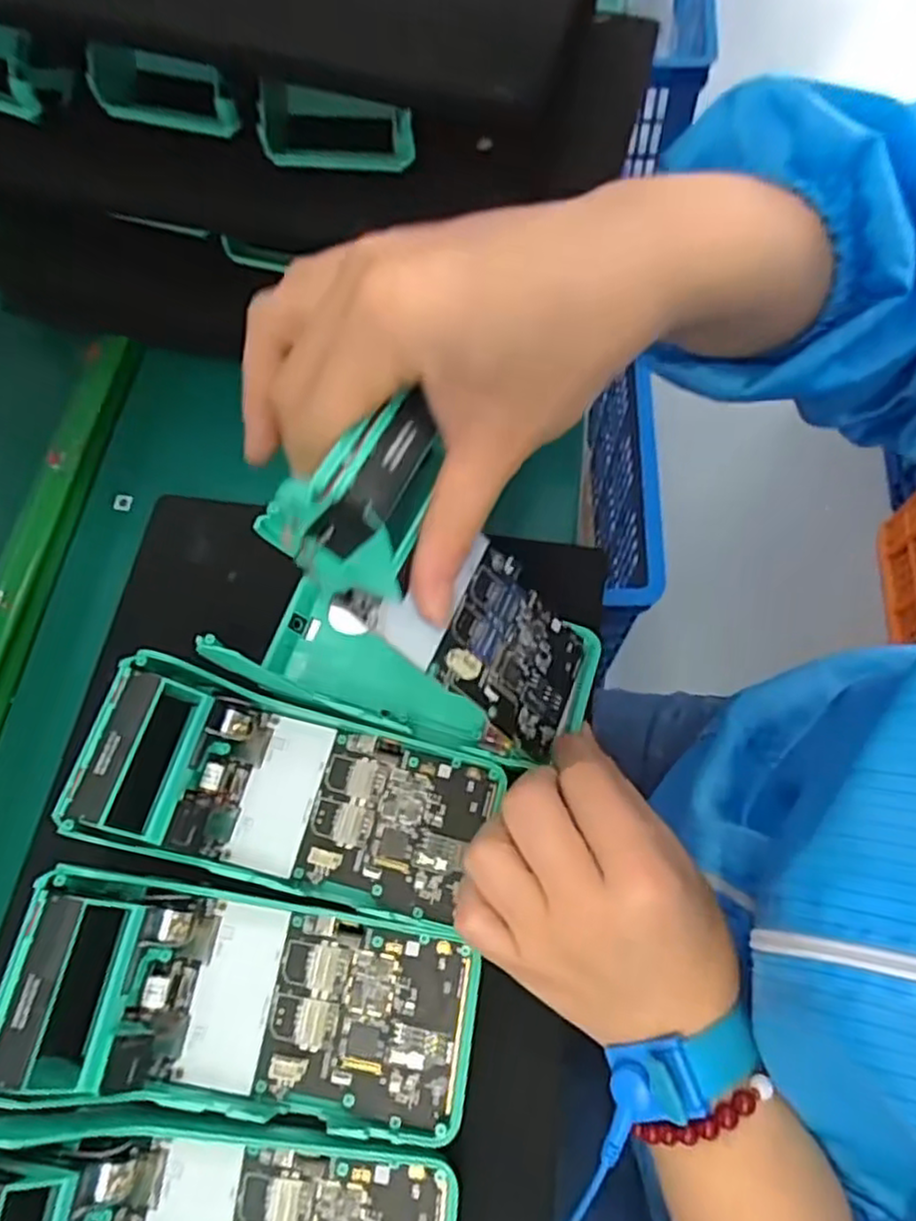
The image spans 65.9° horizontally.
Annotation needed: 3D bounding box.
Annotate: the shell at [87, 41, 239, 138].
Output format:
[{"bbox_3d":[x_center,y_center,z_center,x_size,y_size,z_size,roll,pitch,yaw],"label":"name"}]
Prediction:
[{"bbox_3d":[-0.132,-0.237,0.320,0.065,0.029,0.013,9,68,6],"label":"shell"}]

